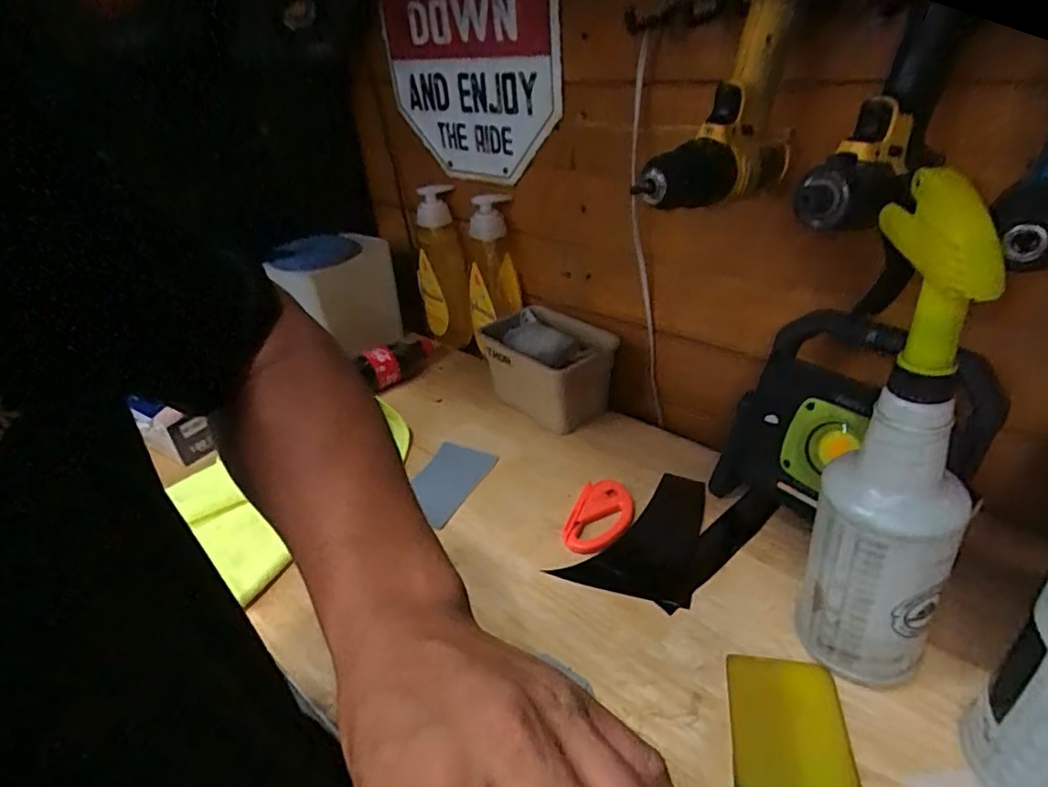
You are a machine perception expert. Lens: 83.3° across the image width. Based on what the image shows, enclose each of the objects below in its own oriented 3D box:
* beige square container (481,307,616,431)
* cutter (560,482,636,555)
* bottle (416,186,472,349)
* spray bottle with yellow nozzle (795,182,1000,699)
[{"bbox_3d":[0.032,-0.033,0.756,0.113,0.102,0.179,-30,40,-31],"label":"beige square container"},{"bbox_3d":[0.076,0.124,0.587,0.059,0.015,0.095,7,35,19],"label":"cutter"},{"bbox_3d":[-0.123,-0.175,0.871,0.071,0.224,0.096,-12,34,-7],"label":"bottle"},{"bbox_3d":[0.239,0.049,0.380,0.078,0.337,0.100,0,34,9],"label":"spray bottle with yellow nozzle"}]

